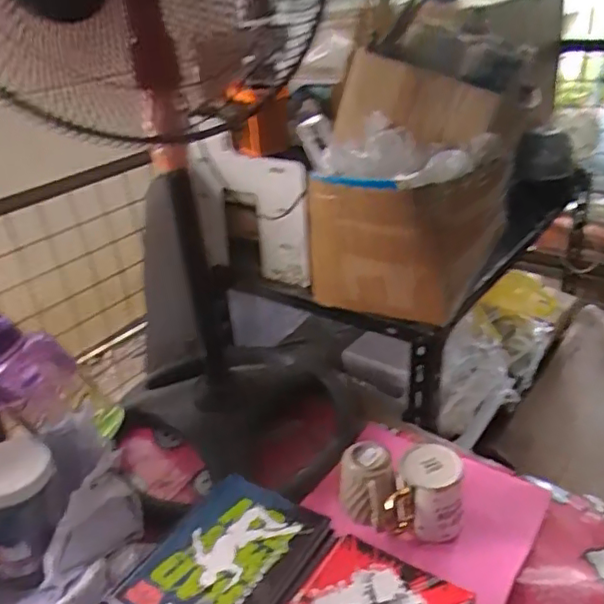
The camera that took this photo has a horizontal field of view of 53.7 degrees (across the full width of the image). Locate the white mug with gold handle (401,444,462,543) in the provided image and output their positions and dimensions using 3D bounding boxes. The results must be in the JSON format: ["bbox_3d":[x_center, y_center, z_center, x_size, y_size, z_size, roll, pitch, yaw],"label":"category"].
[{"bbox_3d":[0.164,0.239,0.757,0.079,0.091,0.071,-4,28,3],"label":"white mug with gold handle"}]

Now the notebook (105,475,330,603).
[{"bbox_3d":[-0.082,0.281,0.646,0.152,0.012,0.205,14,33,31],"label":"notebook"}]

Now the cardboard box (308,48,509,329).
[{"bbox_3d":[0.150,-0.167,0.906,0.227,0.321,0.240,18,36,37],"label":"cardboard box"}]

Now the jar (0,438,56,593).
[{"bbox_3d":[-0.343,0.256,0.725,0.088,0.143,0.094,-4,28,2],"label":"jar"}]

